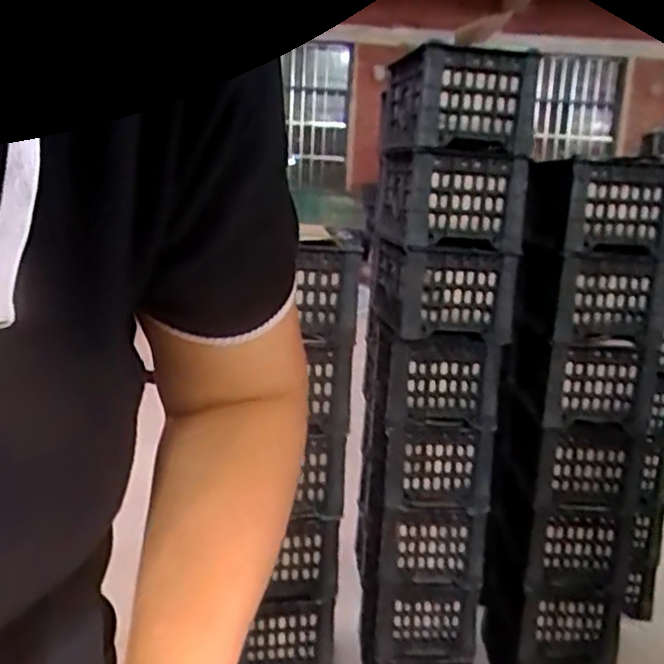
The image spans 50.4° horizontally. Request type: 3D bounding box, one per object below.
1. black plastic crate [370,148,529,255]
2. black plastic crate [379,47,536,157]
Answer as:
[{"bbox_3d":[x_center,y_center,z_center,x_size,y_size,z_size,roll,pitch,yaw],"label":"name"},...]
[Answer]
[{"bbox_3d":[0.202,-0.246,1.286,0.211,0.155,0.295,2,12,-6],"label":"black plastic crate"},{"bbox_3d":[0.207,-0.396,1.234,0.168,0.150,0.287,2,12,-11],"label":"black plastic crate"}]

